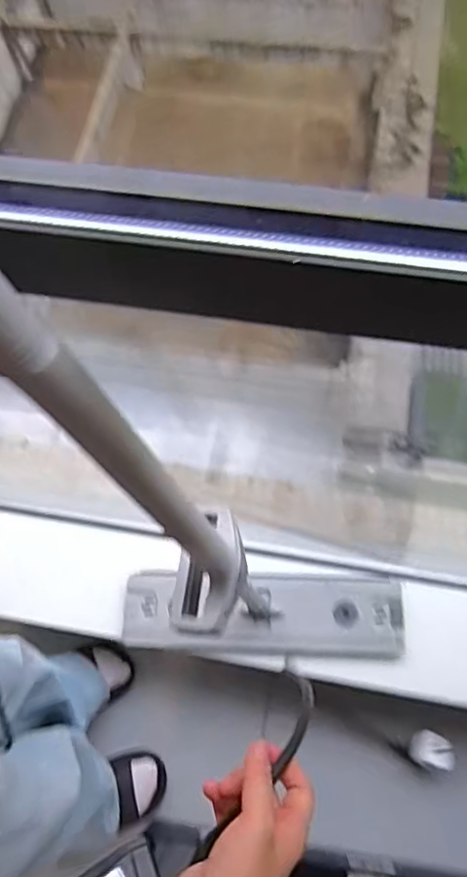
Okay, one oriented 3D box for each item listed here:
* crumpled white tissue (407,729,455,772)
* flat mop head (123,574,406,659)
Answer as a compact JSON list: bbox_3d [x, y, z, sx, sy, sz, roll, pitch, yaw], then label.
[{"bbox_3d":[0.322,0.507,0.987,0.071,0.024,0.056,28,73,9],"label":"crumpled white tissue"},{"bbox_3d":[0.046,0.281,0.970,0.436,0.020,0.120,2,71,0],"label":"flat mop head"}]

